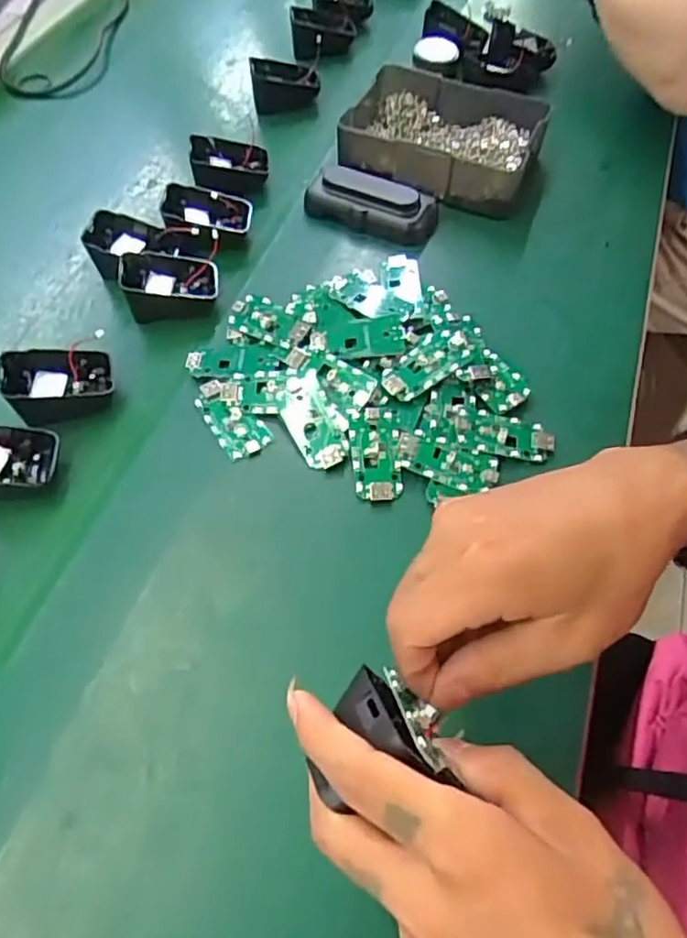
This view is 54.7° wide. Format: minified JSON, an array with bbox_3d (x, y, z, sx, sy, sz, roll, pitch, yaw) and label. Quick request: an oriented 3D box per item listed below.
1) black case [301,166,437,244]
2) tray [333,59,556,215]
[{"bbox_3d":[0.023,-0.219,0.542,0.105,0.026,0.041,24,61,17],"label":"black case"},{"bbox_3d":[0.088,-0.294,0.585,0.164,0.043,0.142,14,59,11],"label":"tray"}]

